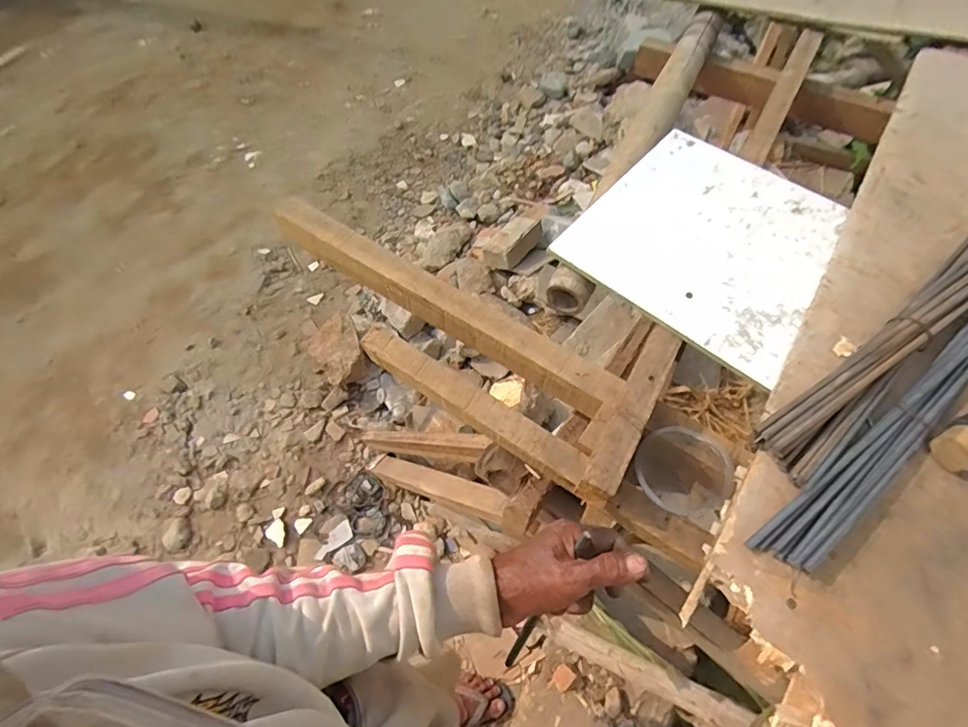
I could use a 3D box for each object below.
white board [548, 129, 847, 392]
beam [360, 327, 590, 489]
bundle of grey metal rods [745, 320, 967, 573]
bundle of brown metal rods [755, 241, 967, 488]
[{"bbox_3d":[0.268,-0.152,0.580,0.264,0.010,0.287,37,67,19],"label":"white board"},{"bbox_3d":[-0.017,0.048,0.558,0.293,0.041,0.033,30,66,18],"label":"beam"},{"bbox_3d":[0.387,0.041,0.438,0.388,0.031,0.043,-36,67,-18],"label":"bundle of grey metal rods"},{"bbox_3d":[0.416,-0.028,0.475,0.404,0.033,0.058,-34,66,-17],"label":"bundle of brown metal rods"}]

